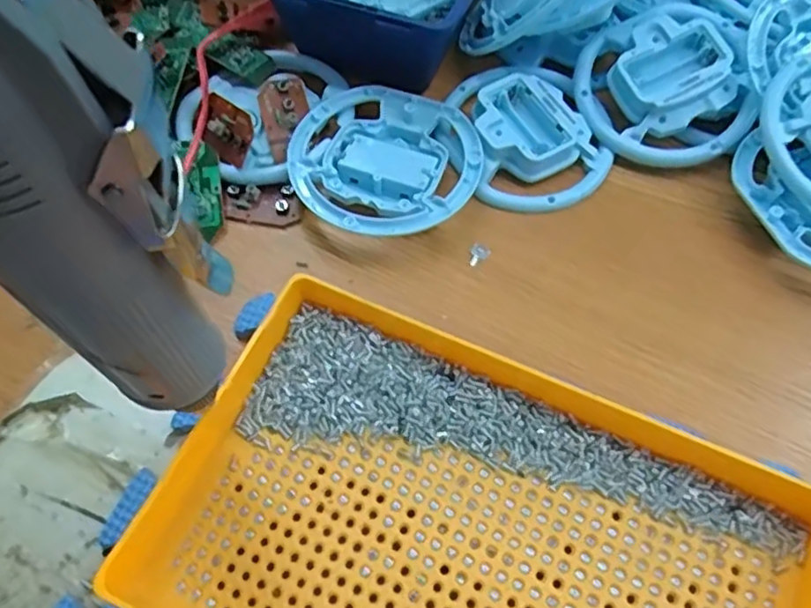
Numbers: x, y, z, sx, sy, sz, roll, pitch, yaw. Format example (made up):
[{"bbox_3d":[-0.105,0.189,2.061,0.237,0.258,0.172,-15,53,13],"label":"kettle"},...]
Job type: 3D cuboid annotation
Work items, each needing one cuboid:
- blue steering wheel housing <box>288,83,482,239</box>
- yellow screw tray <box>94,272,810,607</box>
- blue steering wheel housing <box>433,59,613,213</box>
[{"bbox_3d":[-0.011,-0.077,0.368,0.101,0.022,0.099,0,62,0],"label":"blue steering wheel housing"},{"bbox_3d":[0.039,0.102,0.251,0.265,0.033,0.161,23,64,12],"label":"yellow screw tray"},{"bbox_3d":[0.065,-0.103,0.381,0.089,0.021,0.108,-17,63,-9],"label":"blue steering wheel housing"}]

